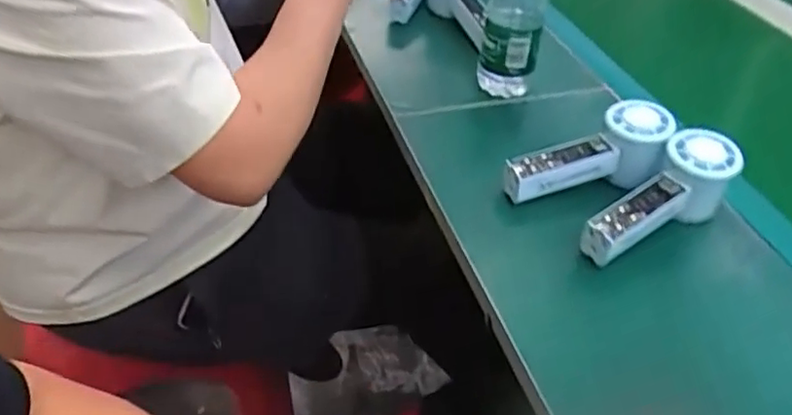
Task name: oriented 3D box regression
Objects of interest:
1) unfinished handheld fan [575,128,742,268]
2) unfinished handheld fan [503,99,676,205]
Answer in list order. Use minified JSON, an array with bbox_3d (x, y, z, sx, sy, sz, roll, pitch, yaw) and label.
[{"bbox_3d":[0.219,-0.006,0.516,0.056,0.061,0.147,35,48,30],"label":"unfinished handheld fan"},{"bbox_3d":[0.170,-0.045,0.564,0.160,0.056,0.058,-19,44,-6],"label":"unfinished handheld fan"}]

